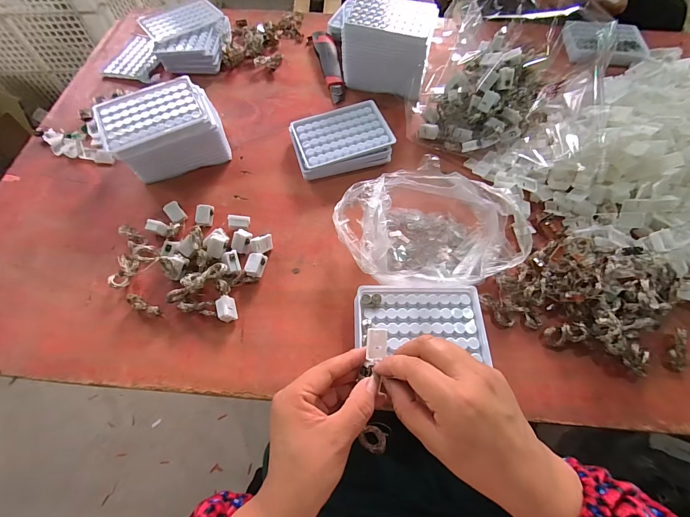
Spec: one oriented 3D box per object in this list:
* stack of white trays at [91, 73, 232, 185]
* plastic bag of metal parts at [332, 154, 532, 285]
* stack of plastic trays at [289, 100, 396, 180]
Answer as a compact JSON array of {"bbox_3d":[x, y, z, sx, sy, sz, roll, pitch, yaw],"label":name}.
[{"bbox_3d":[-0.250,-0.178,0.470,0.146,0.070,0.102,-23,64,-11],"label":"stack of white trays"},{"bbox_3d":[0.102,-0.041,0.403,0.222,0.048,0.152,-3,62,0],"label":"plastic bag of metal parts"},{"bbox_3d":[-0.007,-0.175,0.490,0.134,0.028,0.096,-16,63,-7],"label":"stack of plastic trays"}]

